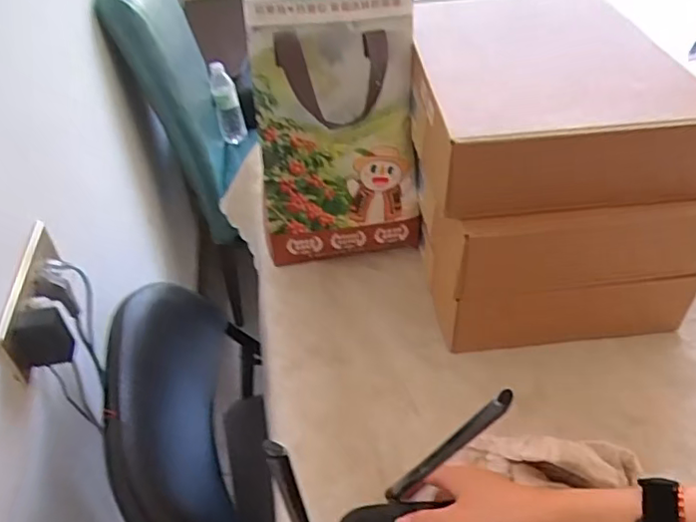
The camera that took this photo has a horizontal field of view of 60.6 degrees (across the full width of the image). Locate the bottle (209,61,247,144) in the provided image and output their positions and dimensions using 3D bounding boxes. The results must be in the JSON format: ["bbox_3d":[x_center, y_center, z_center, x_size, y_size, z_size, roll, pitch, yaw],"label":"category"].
[{"bbox_3d":[-0.305,-0.400,1.513,0.063,0.204,0.068,-9,41,-5],"label":"bottle"}]

